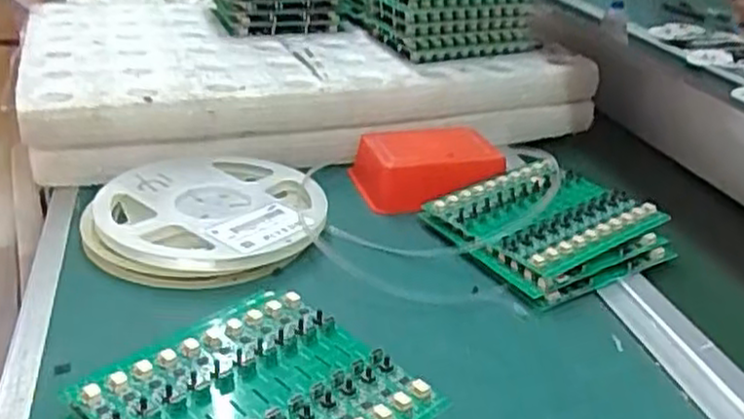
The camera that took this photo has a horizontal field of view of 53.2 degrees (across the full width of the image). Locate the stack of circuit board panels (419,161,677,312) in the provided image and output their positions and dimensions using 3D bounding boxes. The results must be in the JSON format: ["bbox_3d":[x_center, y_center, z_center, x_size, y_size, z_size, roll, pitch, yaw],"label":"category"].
[{"bbox_3d":[0.136,0.011,0.581,0.146,0.032,0.141,-13,31,-27],"label":"stack of circuit board panels"}]

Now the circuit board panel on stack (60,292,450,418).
[{"bbox_3d":[-0.058,0.097,0.376,0.132,0.016,0.135,27,36,37],"label":"circuit board panel on stack"}]

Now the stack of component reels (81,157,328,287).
[{"bbox_3d":[-0.125,0.001,0.583,0.171,0.024,0.167,3,27,2],"label":"stack of component reels"}]

